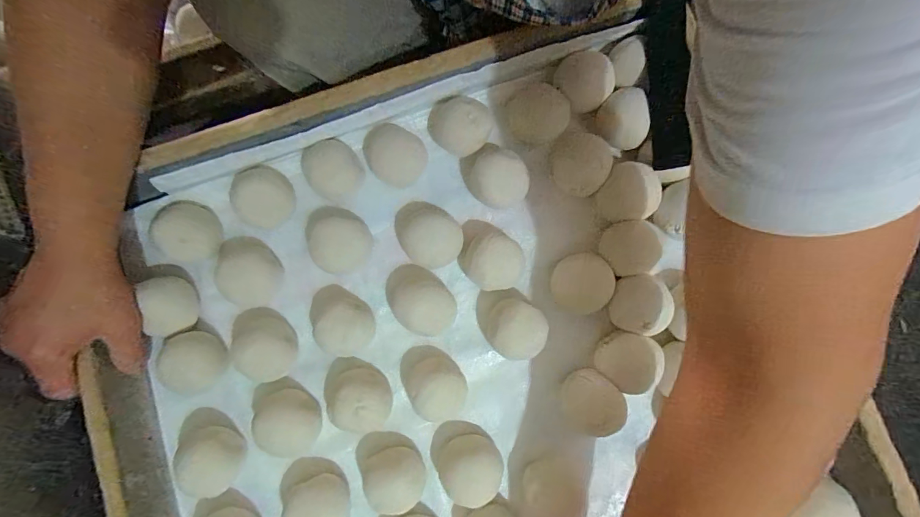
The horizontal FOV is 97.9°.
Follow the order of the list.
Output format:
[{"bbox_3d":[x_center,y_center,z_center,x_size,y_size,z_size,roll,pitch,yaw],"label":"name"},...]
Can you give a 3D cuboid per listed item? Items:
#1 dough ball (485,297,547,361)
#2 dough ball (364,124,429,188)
[{"bbox_3d":[0.052,0.063,0.367,0.054,0.039,0.053,30,86,4],"label":"dough ball"},{"bbox_3d":[-0.065,-0.103,0.403,0.056,0.043,0.061,0,84,1],"label":"dough ball"}]

